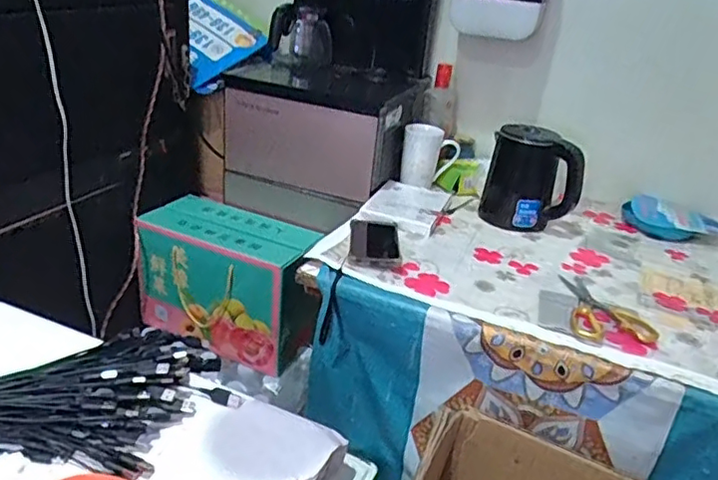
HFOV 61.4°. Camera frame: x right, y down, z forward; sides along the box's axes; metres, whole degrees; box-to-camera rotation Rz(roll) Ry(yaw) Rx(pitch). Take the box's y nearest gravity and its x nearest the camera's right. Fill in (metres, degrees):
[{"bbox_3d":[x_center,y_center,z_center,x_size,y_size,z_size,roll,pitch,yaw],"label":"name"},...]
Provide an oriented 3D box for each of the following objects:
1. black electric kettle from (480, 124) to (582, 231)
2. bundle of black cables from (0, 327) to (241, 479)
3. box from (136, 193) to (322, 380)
[{"bbox_3d":[0.315,-0.113,1.099,0.173,0.171,0.123,16,28,17],"label":"black electric kettle"},{"bbox_3d":[-0.388,0.126,0.626,0.502,0.053,0.222,6,26,-2],"label":"bundle of black cables"},{"bbox_3d":[-0.252,0.078,1.186,0.326,0.232,0.156,15,27,16],"label":"box"}]

